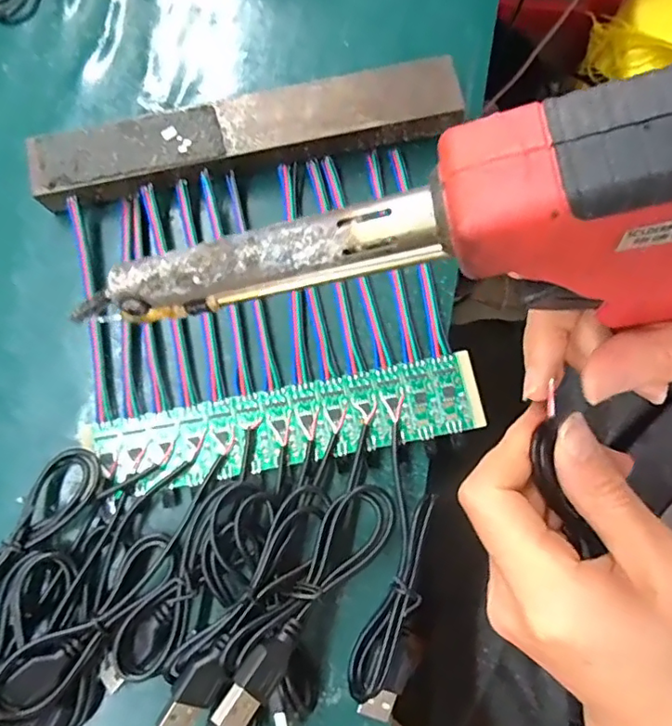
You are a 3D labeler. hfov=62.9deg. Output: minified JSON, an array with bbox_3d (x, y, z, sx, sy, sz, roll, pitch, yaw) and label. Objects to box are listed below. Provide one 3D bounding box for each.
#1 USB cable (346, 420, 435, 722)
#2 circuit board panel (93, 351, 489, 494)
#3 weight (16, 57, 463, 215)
[{"bbox_3d":[0.024,0.077,0.211,0.021,0.019,0.101,12,79,2],"label":"USB cable"},{"bbox_3d":[-0.021,0.026,0.229,0.160,0.005,0.033,-11,79,-2],"label":"circuit board panel"},{"bbox_3d":[-0.039,-0.099,0.245,0.184,0.022,0.030,-12,79,-2],"label":"weight"}]

